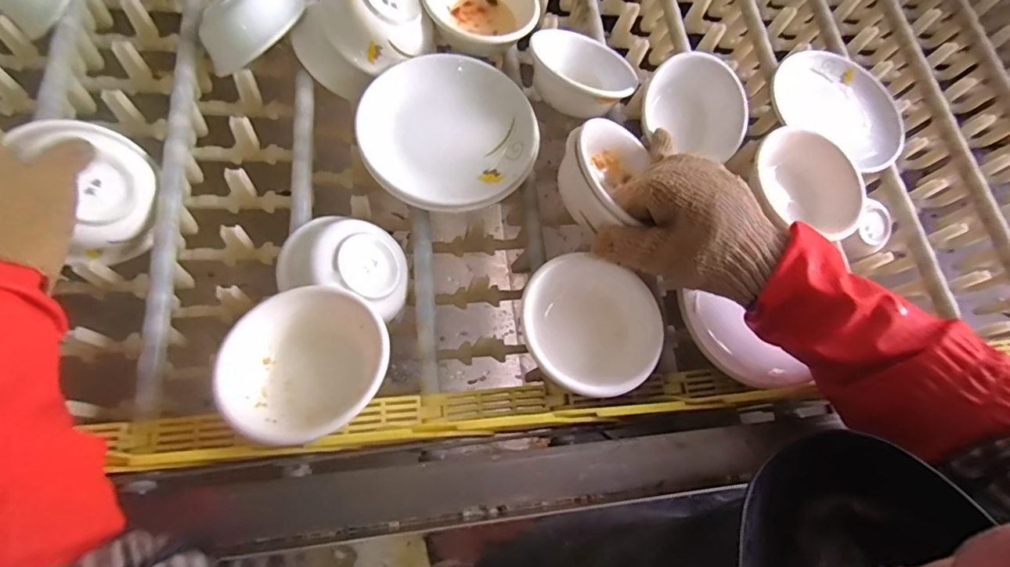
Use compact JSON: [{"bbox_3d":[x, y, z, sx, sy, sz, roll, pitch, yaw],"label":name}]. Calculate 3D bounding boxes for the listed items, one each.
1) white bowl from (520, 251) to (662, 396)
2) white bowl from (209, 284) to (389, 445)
[{"bbox_3d":[0.070,0.034,0.399,0.114,0.041,0.112,0,68,-1],"label":"white bowl"},{"bbox_3d":[-0.145,0.052,0.354,0.111,0.048,0.109,0,68,-1],"label":"white bowl"}]

